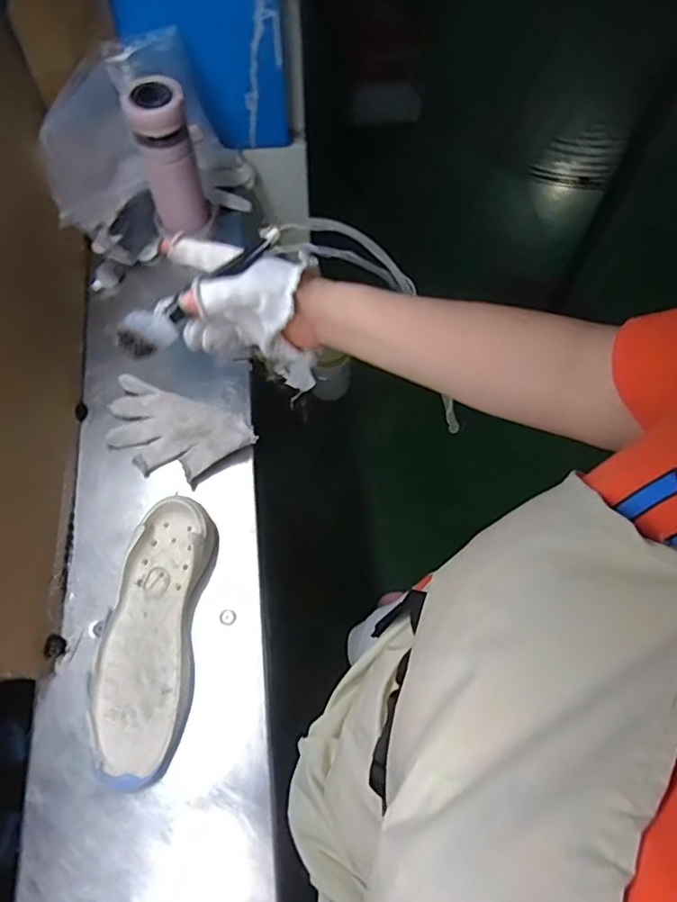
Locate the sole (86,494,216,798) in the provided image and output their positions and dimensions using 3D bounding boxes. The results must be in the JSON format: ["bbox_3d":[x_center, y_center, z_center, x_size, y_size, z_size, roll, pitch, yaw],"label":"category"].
[{"bbox_3d":[-0.199,0.191,0.614,0.104,0.040,0.283,3,65,2],"label":"sole"}]

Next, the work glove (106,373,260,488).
[{"bbox_3d":[-0.204,-0.021,0.719,0.187,0.026,0.103,19,67,10],"label":"work glove"}]

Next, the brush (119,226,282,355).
[{"bbox_3d":[-0.113,-0.131,0.472,0.156,0.025,0.027,-39,69,-2],"label":"brush"}]

